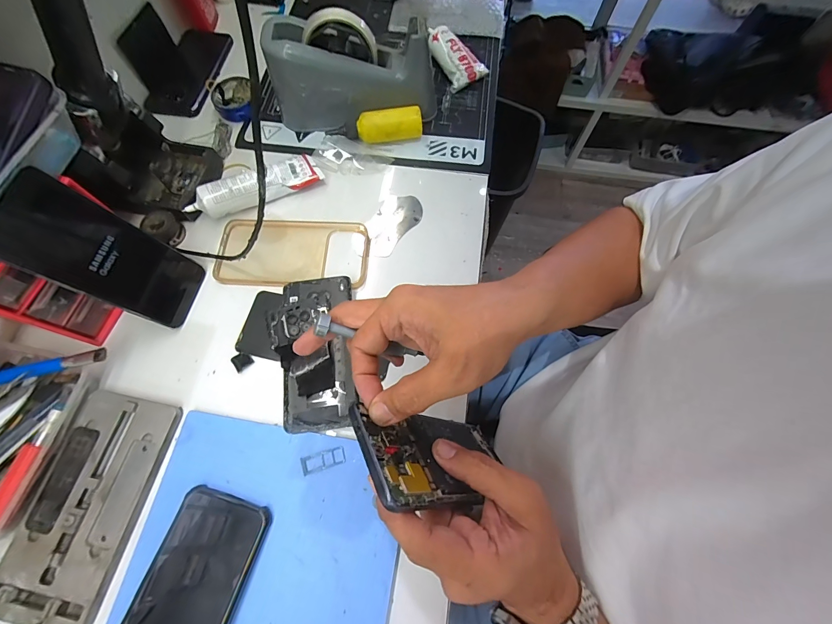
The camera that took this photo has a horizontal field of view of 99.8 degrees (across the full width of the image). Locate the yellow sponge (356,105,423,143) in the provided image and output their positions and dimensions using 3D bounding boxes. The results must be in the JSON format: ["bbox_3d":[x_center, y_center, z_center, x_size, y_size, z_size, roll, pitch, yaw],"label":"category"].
[{"bbox_3d":[-0.034,-0.240,0.453,0.081,0.036,0.033,-8,69,-4],"label":"yellow sponge"}]

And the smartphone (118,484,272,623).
[{"bbox_3d":[-0.186,0.233,0.274,0.080,0.017,0.160,16,69,5],"label":"smartphone"}]

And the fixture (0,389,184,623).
[{"bbox_3d":[-0.288,0.165,0.307,0.092,0.010,0.178,12,69,3],"label":"fixture"}]

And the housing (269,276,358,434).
[{"bbox_3d":[-0.106,0.037,0.353,0.080,0.019,0.156,-5,71,-5],"label":"housing"}]

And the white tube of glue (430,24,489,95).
[{"bbox_3d":[0.050,-0.366,0.497,0.057,0.016,0.099,-36,86,-4],"label":"white tube of glue"}]

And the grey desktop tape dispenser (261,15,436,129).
[{"bbox_3d":[-0.076,-0.290,0.437,0.201,0.098,0.071,3,68,0],"label":"grey desktop tape dispenser"}]

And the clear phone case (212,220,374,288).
[{"bbox_3d":[-0.142,-0.068,0.409,0.169,0.018,0.083,2,68,-1],"label":"clear phone case"}]

